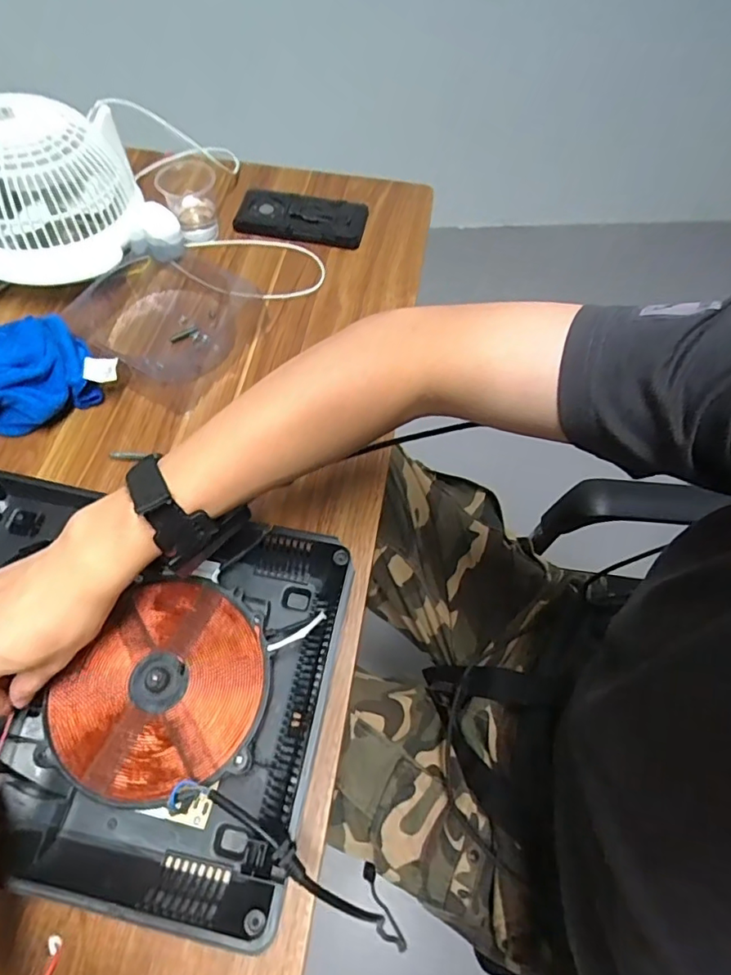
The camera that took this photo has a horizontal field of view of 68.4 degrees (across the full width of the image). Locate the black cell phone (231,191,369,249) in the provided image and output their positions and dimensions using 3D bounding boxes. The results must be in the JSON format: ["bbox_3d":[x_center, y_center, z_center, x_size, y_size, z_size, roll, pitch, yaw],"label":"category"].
[{"bbox_3d":[-0.083,-0.356,0.706,0.170,0.014,0.075,14,75,8],"label":"black cell phone"}]

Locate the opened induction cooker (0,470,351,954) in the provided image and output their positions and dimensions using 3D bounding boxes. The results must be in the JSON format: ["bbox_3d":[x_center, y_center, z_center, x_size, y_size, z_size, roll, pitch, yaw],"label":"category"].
[{"bbox_3d":[-0.203,0.141,0.416,0.342,0.051,0.268,10,64,5],"label":"opened induction cooker"}]

